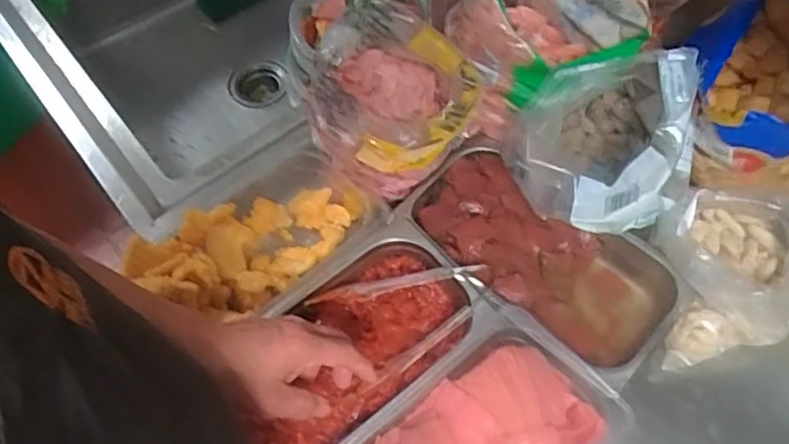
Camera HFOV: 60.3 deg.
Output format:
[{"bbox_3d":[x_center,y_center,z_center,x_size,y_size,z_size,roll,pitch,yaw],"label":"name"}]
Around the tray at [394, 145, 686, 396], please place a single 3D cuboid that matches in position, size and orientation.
[{"bbox_3d":[0.167,0.047,0.796,0.316,0.065,0.168,37,67,19],"label":"tray"}]

